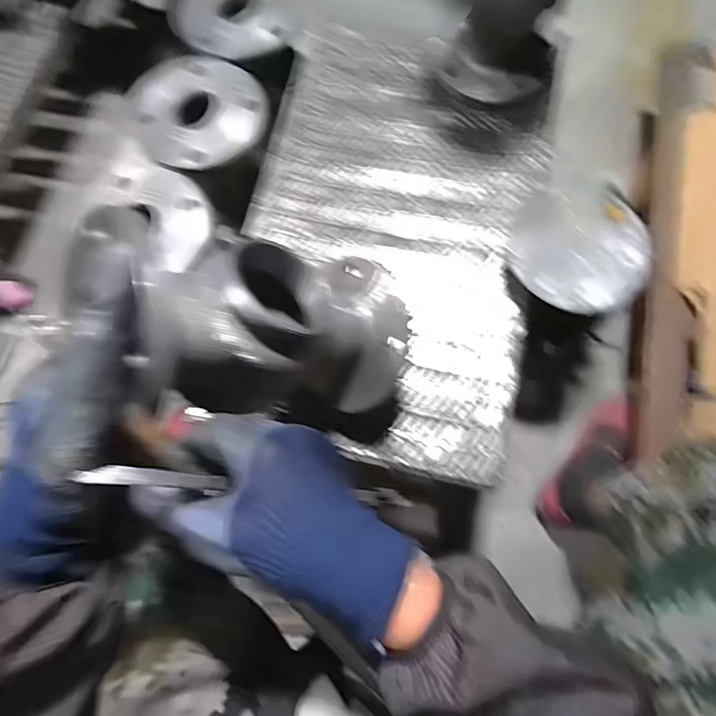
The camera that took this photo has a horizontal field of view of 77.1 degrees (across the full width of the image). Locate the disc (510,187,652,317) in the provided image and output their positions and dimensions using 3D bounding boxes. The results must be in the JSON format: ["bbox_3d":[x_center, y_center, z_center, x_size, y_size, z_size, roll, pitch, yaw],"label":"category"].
[{"bbox_3d":[0.273,-0.140,0.563,0.165,0.030,0.171,-3,70,7],"label":"disc"}]

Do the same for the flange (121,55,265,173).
[{"bbox_3d":[-0.215,-0.336,0.606,0.173,0.032,0.171,-1,75,2],"label":"flange"}]

